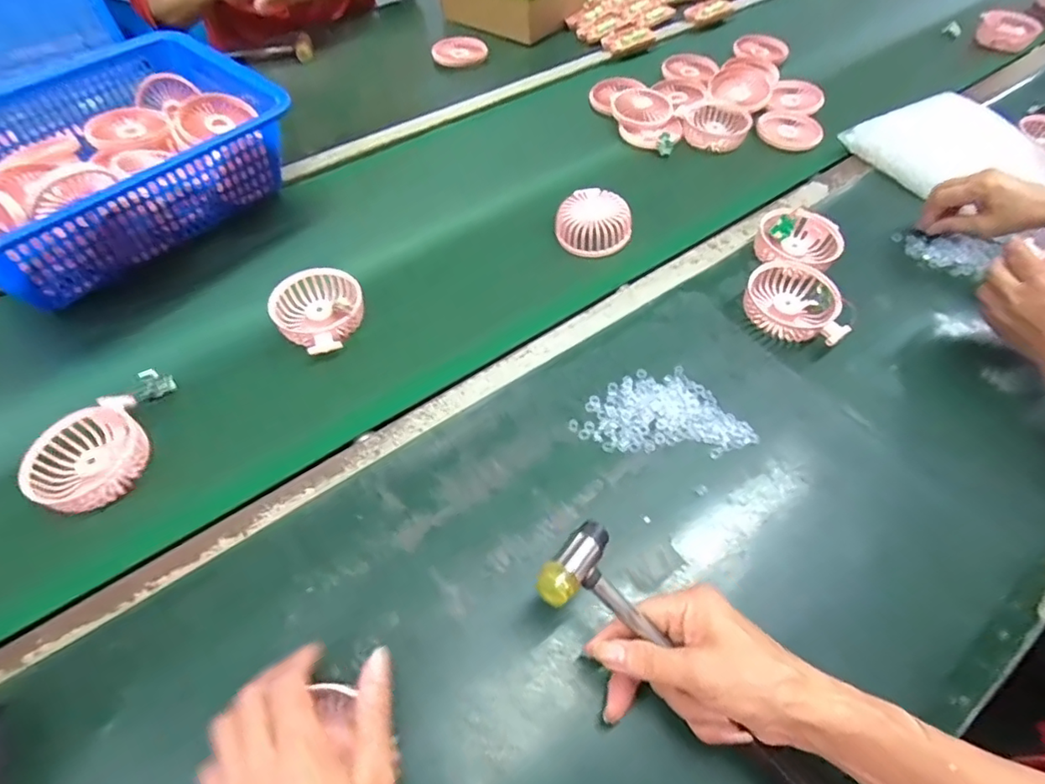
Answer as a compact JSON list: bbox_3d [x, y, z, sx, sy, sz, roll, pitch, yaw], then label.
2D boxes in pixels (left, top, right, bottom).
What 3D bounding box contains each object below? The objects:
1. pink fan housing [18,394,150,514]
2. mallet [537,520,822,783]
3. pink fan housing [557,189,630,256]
[{"bbox_3d":[-0.371,0.055,0.471,0.087,0.024,0.093,-26,61,-17],"label":"pink fan housing"},{"bbox_3d":[0.110,0.193,0.347,0.059,0.038,0.249,-40,82,-24],"label":"mallet"},{"bbox_3d":[0.084,-0.202,0.652,0.086,0.039,0.076,9,57,5],"label":"pink fan housing"}]

